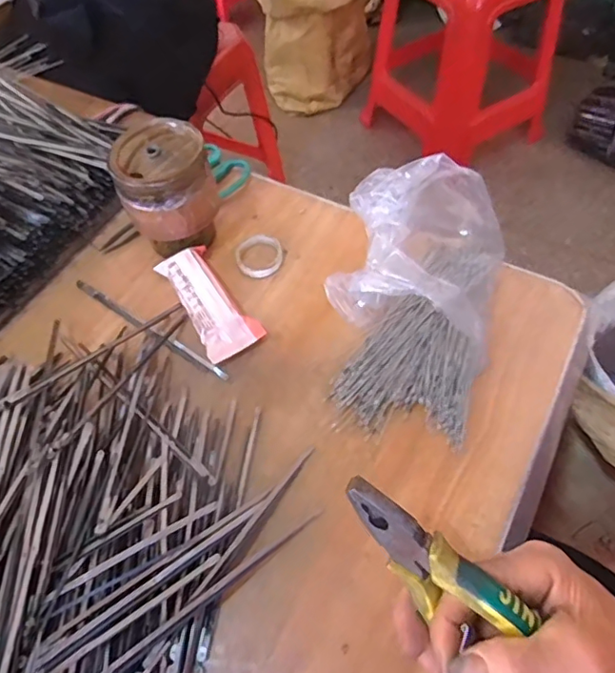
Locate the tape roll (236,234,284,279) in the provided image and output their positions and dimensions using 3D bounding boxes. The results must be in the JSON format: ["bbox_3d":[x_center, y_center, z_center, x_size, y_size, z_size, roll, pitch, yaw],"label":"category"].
[{"bbox_3d":[-0.047,-0.081,0.541,0.046,0.008,0.054,-10,56,-4],"label":"tape roll"}]

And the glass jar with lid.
[{"bbox_3d":[-0.130,-0.132,0.515,0.083,0.105,0.085,-1,56,2],"label":"glass jar with lid"}]

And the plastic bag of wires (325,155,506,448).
[{"bbox_3d":[0.088,-0.040,0.451,0.133,0.096,0.208,13,57,12],"label":"plastic bag of wires"}]

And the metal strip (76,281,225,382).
[{"bbox_3d":[-0.148,-0.009,0.499,0.189,0.008,0.012,30,62,21],"label":"metal strip"}]

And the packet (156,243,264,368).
[{"bbox_3d":[-0.090,-0.035,0.495,0.051,0.020,0.119,-29,59,-16],"label":"packet"}]

